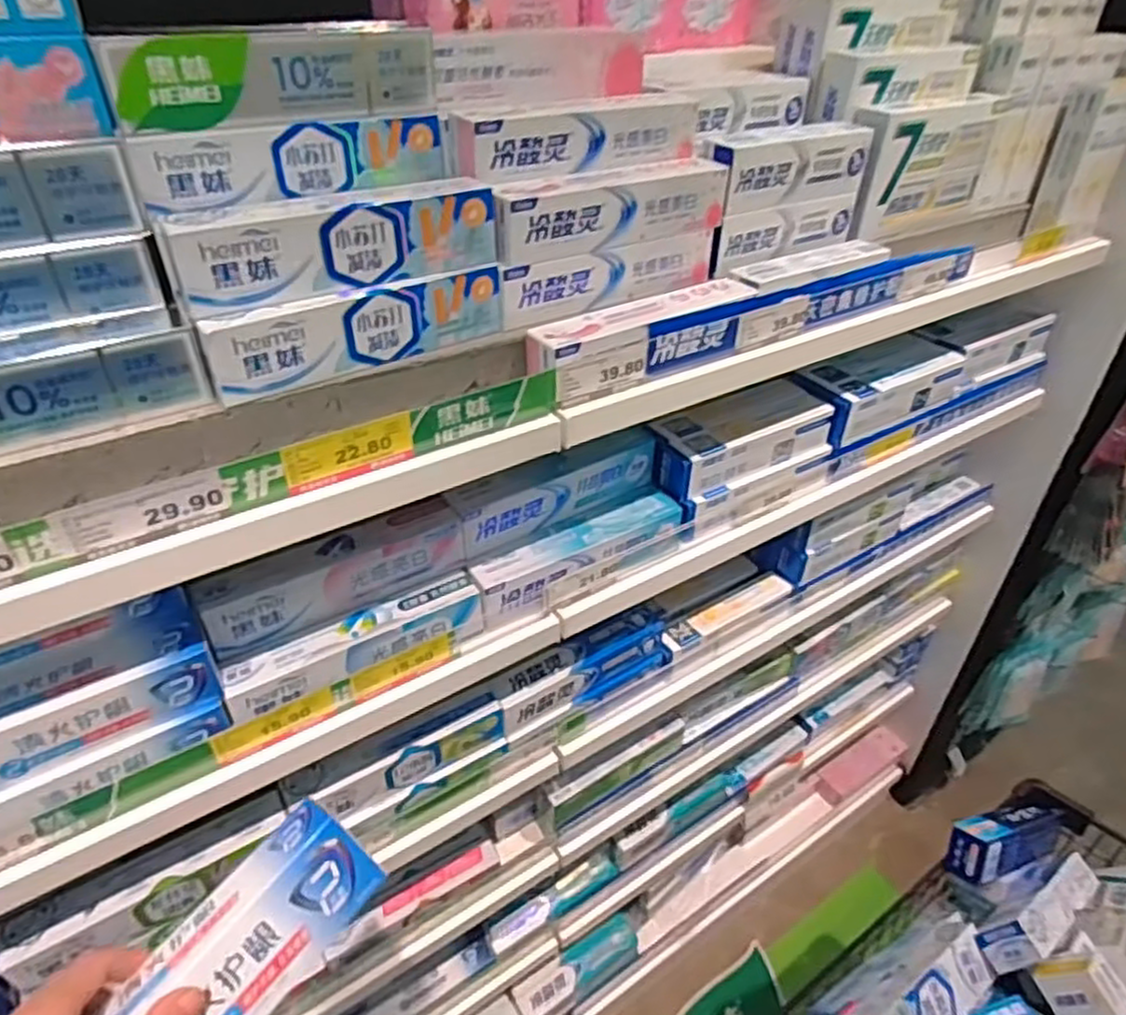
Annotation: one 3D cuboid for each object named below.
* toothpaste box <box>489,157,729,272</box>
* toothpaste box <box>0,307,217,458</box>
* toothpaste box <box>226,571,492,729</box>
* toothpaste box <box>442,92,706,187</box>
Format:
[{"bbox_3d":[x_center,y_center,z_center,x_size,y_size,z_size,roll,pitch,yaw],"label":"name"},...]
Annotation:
[{"bbox_3d":[0.043,-0.254,0.619,0.229,0.053,0.039,-20,41,-26],"label":"toothpaste box"},{"bbox_3d":[-0.347,-0.068,0.450,0.222,0.056,0.051,-22,42,-28],"label":"toothpaste box"},{"bbox_3d":[-0.176,0.119,0.636,0.223,0.042,0.041,-20,41,-26],"label":"toothpaste box"},{"bbox_3d":[0.016,-0.315,0.613,0.229,0.052,0.041,-22,42,-27],"label":"toothpaste box"}]

